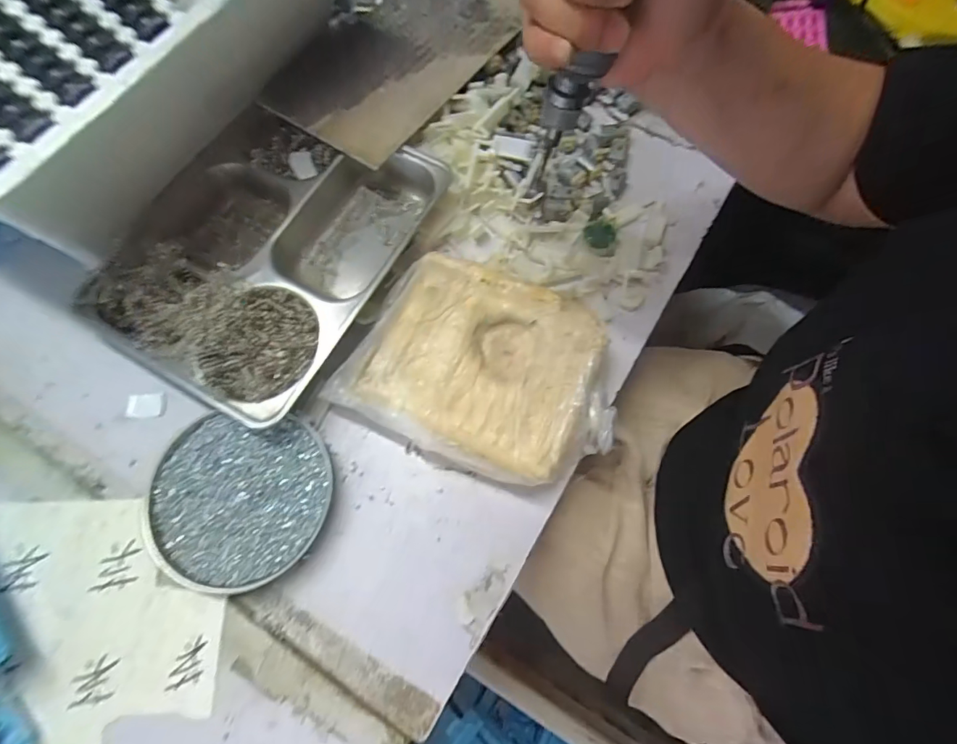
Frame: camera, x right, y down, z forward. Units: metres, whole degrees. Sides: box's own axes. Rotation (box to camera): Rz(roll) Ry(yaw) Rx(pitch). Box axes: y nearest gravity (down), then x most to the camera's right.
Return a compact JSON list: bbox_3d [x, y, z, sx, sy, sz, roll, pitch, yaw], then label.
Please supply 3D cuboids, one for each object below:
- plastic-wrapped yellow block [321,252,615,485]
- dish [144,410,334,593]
[{"bbox_3d":[0.006,-0.003,0.379,0.206,0.037,0.157,21,74,6],"label":"plastic-wrapped yellow block"},{"bbox_3d":[-0.185,0.098,0.355,0.130,0.015,0.124,0,73,0],"label":"dish"}]

